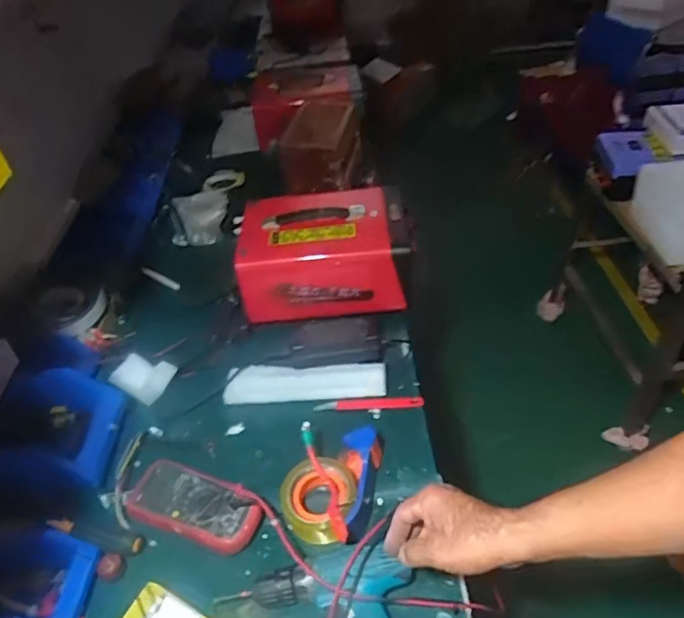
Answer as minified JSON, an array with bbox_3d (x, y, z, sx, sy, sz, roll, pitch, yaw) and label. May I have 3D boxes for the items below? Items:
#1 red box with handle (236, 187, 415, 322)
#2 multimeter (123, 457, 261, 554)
[{"bbox_3d":[-0.028,-0.100,1.059,0.304,0.159,0.221,-6,41,1],"label":"red box with handle"},{"bbox_3d":[-0.197,0.264,0.758,0.186,0.039,0.086,12,45,20],"label":"multimeter"}]

